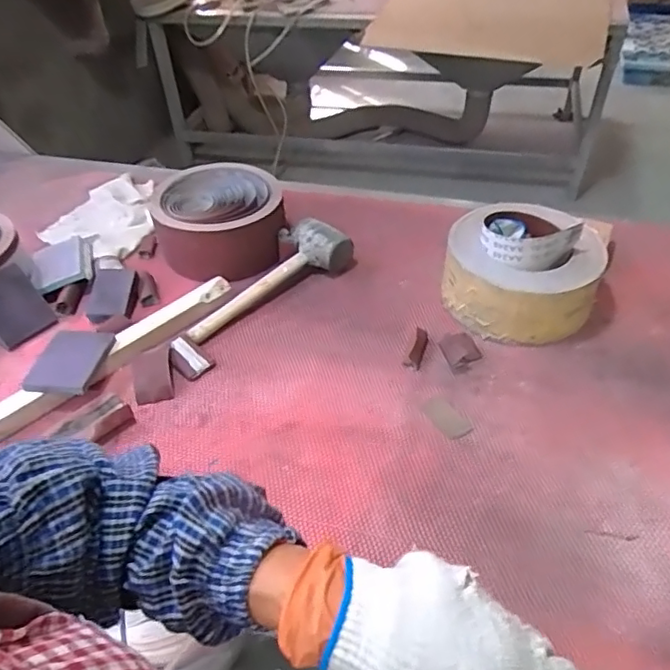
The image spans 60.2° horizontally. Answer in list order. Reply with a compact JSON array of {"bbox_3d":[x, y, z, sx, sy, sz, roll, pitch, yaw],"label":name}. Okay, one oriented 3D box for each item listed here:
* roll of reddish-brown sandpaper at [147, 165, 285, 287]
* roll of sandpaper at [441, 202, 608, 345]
[{"bbox_3d":[-0.234,-0.238,1.171,0.253,0.116,0.244,-13,45,-9],"label":"roll of reddish-brown sandpaper"},{"bbox_3d":[0.325,-0.128,1.017,0.240,0.137,0.270,10,46,14],"label":"roll of sandpaper"}]

